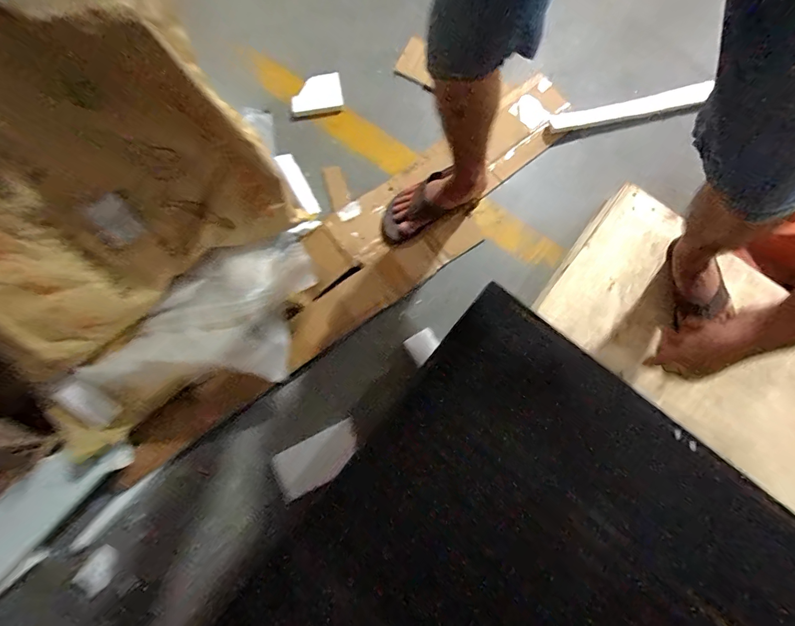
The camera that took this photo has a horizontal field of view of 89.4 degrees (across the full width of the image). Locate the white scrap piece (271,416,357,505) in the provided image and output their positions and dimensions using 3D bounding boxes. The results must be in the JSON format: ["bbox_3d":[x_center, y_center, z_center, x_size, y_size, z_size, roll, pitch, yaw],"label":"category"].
[{"bbox_3d":[-0.166,0.305,0.836,0.184,0.006,0.095,-28,74,-3],"label":"white scrap piece"}]

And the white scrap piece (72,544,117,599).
[{"bbox_3d":[-0.589,0.505,0.791,0.059,0.006,0.087,34,79,6],"label":"white scrap piece"}]

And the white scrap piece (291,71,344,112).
[{"bbox_3d":[-0.211,-0.568,1.036,0.133,0.018,0.091,-15,78,-4],"label":"white scrap piece"}]

